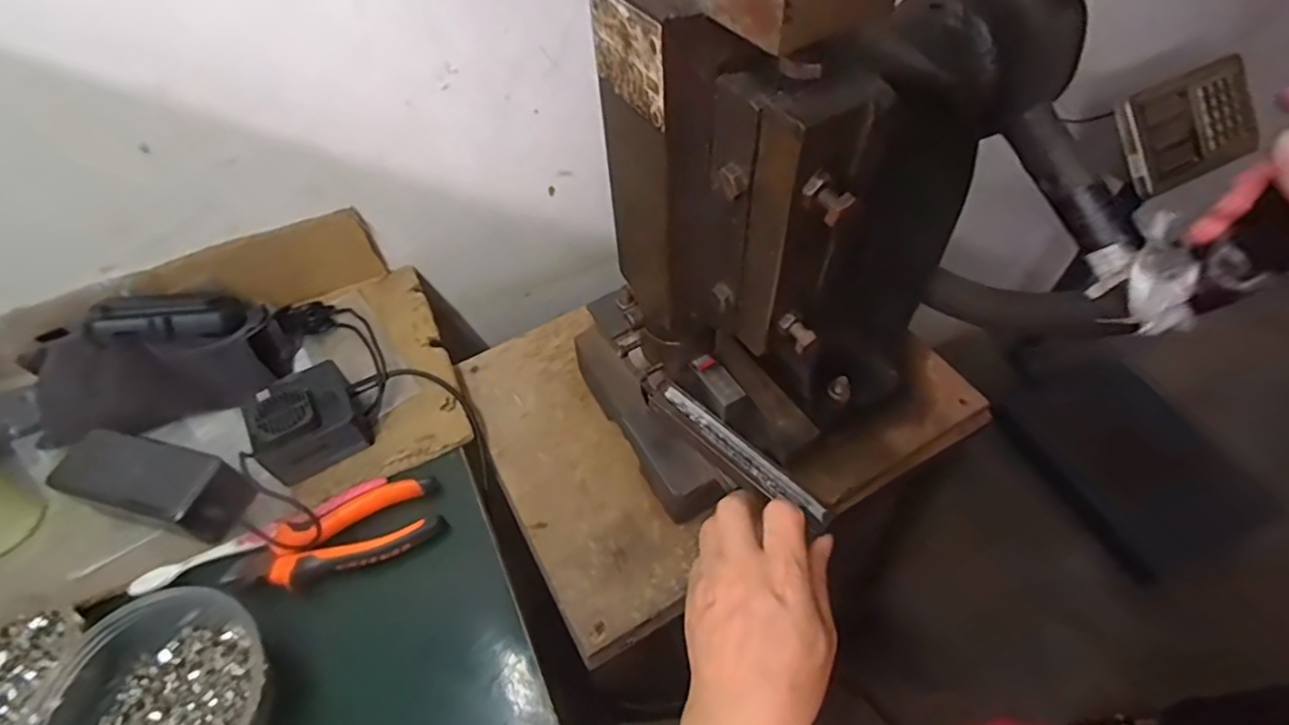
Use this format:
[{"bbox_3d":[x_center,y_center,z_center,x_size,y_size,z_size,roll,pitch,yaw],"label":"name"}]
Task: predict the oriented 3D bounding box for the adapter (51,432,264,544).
[{"bbox_3d":[-0.376,0.096,0.469,0.149,0.046,0.056,12,55,13],"label":"adapter"}]

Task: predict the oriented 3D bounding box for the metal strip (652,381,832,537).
[{"bbox_3d":[0.061,0.062,0.405,0.142,0.011,0.024,38,65,27],"label":"metal strip"}]

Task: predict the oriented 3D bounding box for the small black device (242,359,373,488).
[{"bbox_3d":[-0.280,0.046,0.496,0.079,0.053,0.074,-29,57,-16],"label":"small black device"}]

